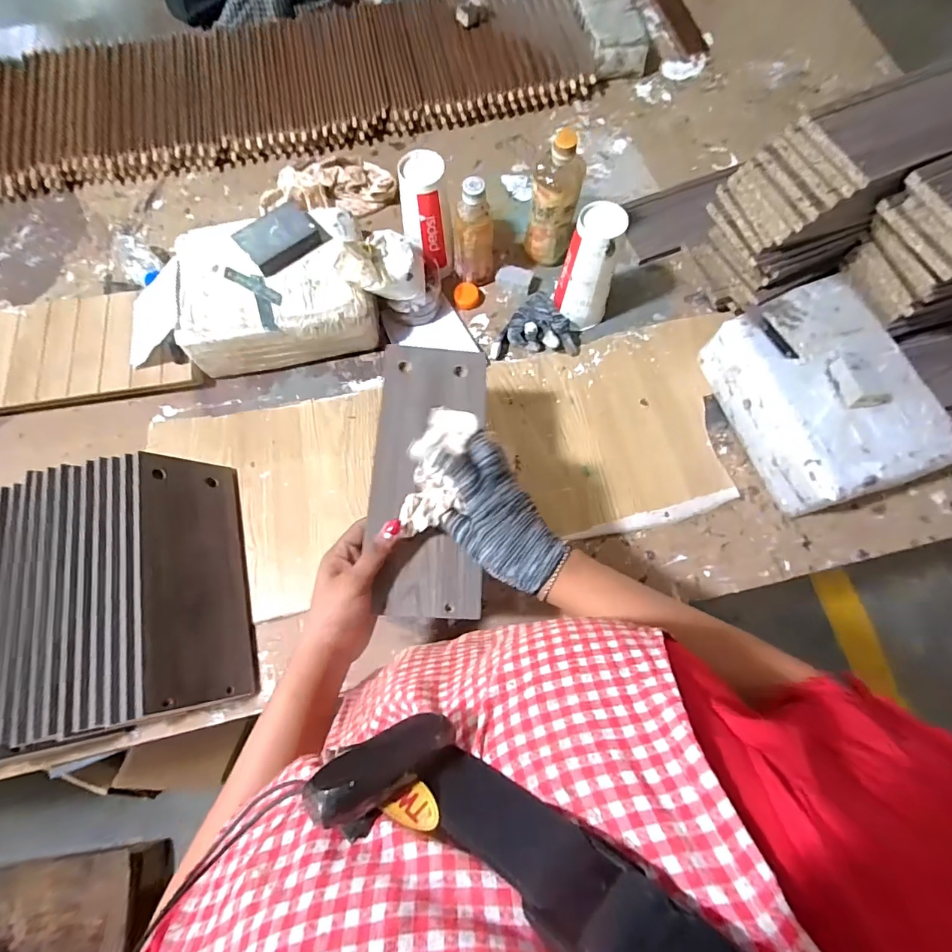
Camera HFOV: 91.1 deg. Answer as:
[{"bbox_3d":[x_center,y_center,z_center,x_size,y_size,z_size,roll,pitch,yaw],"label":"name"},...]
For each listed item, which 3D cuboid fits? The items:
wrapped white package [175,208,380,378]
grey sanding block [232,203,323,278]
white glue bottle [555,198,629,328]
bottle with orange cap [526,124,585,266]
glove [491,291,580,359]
[{"bbox_3d":[-0.289,-0.267,0.695,0.268,0.102,0.200,-10,73,-1],"label":"wrapped white package"},{"bbox_3d":[-0.273,-0.332,0.652,0.100,0.030,0.065,-38,76,-8],"label":"grey sanding block"},{"bbox_3d":[0.161,-0.289,0.663,0.080,0.166,0.071,19,75,8],"label":"white glue bottle"},{"bbox_3d":[0.114,-0.398,0.685,0.073,0.197,0.057,14,75,7],"label":"bottle with orange cap"},{"bbox_3d":[0.091,-0.240,0.714,0.135,0.042,0.114,-2,73,2],"label":"glove"}]

